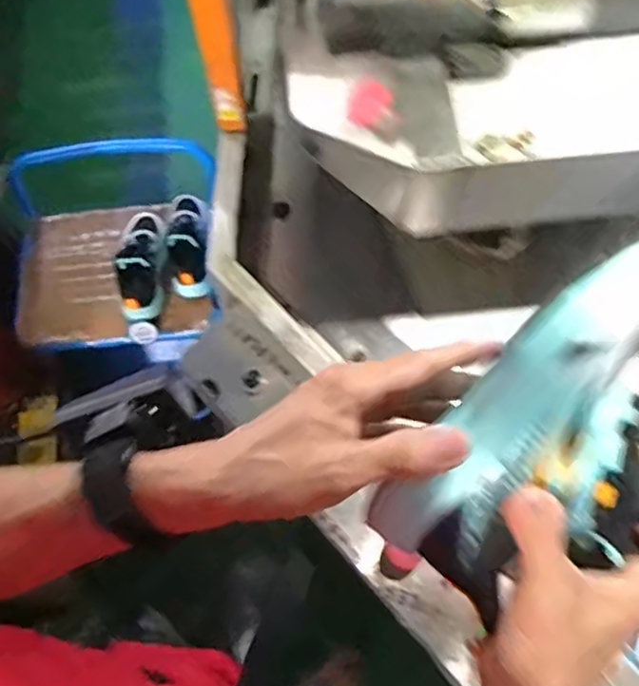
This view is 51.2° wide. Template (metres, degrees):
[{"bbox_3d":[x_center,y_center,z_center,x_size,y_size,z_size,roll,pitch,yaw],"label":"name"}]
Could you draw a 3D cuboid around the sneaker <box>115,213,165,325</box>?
[{"bbox_3d":[-0.304,-0.142,1.152,0.078,0.106,0.210,-4,67,-4],"label":"sneaker"}]

